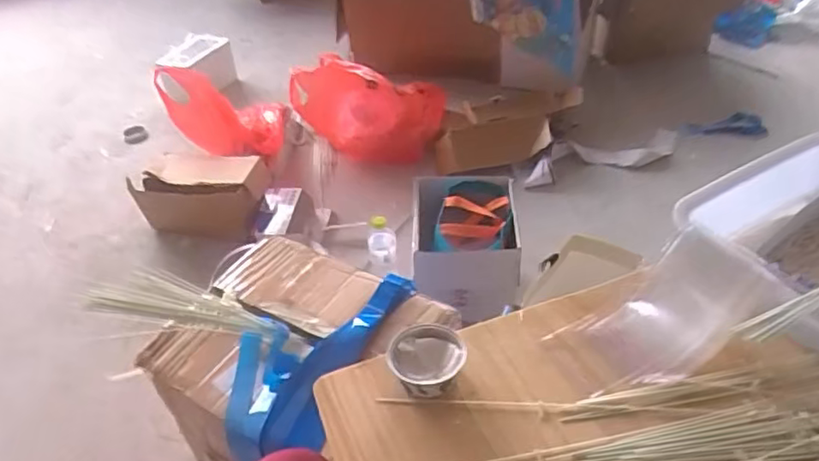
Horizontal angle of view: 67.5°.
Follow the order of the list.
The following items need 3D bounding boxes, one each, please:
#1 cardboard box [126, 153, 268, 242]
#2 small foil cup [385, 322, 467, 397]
[{"bbox_3d":[-0.594,-0.103,1.747,0.362,0.187,0.169,5,41,11],"label":"cardboard box"},{"bbox_3d":[0.019,0.141,0.681,0.082,0.040,0.077,-3,40,3],"label":"small foil cup"}]

